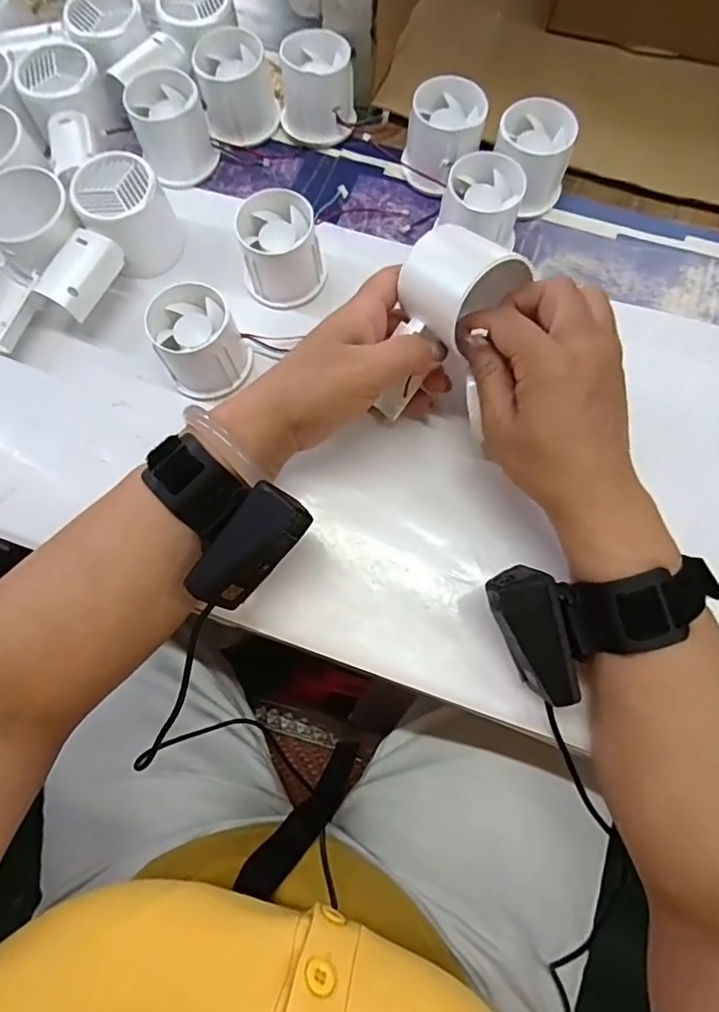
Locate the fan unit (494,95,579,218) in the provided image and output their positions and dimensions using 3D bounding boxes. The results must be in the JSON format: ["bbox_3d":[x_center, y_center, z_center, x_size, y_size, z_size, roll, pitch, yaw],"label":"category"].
[{"bbox_3d":[0.118,-0.245,0.382,0.054,0.057,0.057,0,74,1],"label":"fan unit"}]

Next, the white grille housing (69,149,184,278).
[{"bbox_3d":[-0.157,-0.199,0.368,0.058,0.055,0.053,0,74,1],"label":"white grille housing"}]

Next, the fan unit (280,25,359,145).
[{"bbox_3d":[-0.033,-0.312,0.400,0.056,0.048,0.058,-7,74,-1],"label":"fan unit"}]

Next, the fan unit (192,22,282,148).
[{"bbox_3d":[-0.091,-0.314,0.401,0.054,0.049,0.057,-11,74,-3],"label":"fan unit"}]

